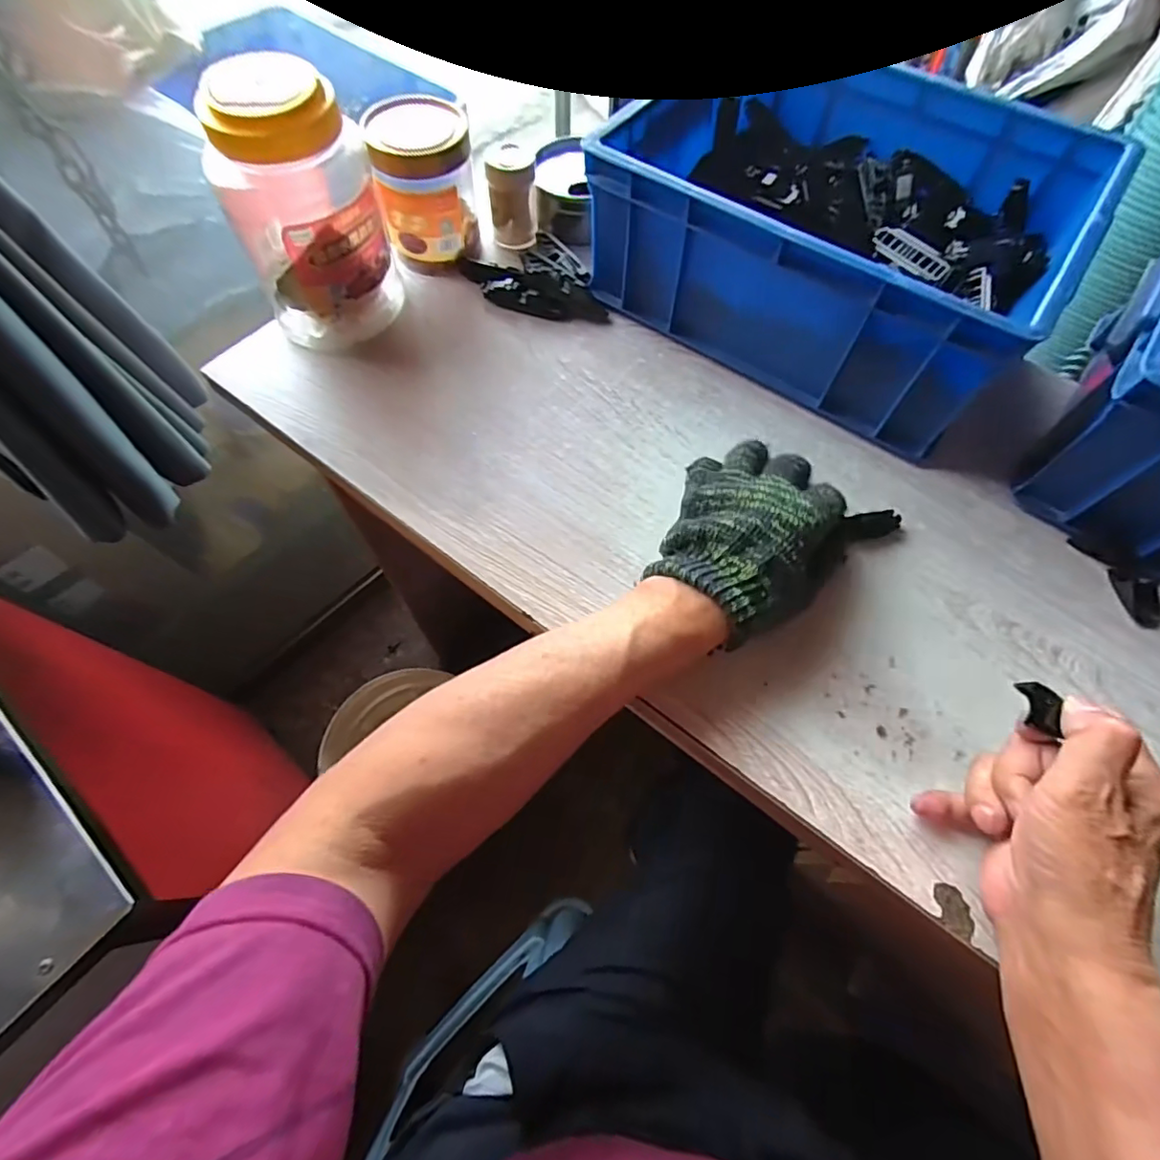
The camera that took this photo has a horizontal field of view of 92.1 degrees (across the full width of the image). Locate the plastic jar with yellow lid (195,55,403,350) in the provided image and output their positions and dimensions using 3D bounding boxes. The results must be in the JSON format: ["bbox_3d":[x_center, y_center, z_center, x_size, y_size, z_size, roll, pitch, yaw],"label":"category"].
[{"bbox_3d":[-0.210,-0.282,0.437,0.105,0.176,0.099,0,64,-1],"label":"plastic jar with yellow lid"}]

